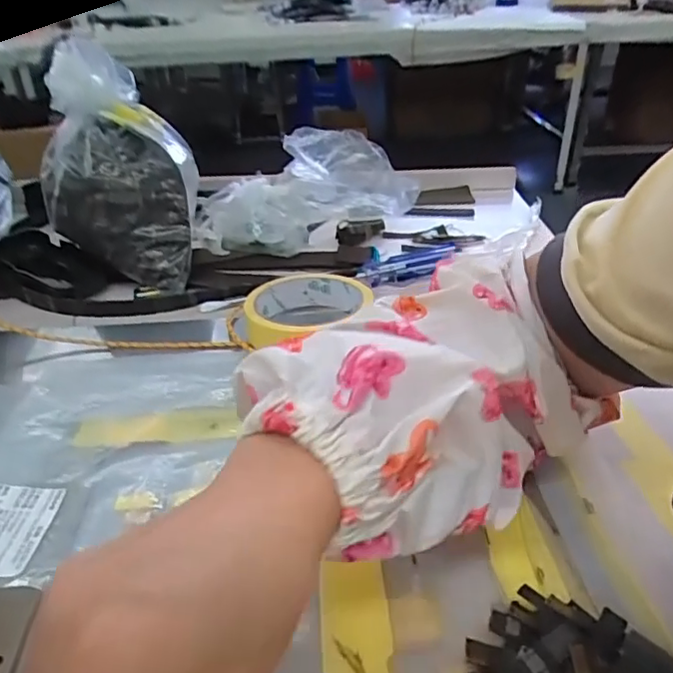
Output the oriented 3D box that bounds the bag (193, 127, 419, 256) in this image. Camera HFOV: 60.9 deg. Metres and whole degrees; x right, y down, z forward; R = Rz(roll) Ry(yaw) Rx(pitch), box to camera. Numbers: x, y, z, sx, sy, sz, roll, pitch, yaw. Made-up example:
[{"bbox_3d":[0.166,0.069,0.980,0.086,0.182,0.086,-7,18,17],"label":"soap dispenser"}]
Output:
[{"bbox_3d":[-0.022,-0.152,0.566,0.233,0.092,0.125,-7,34,-9],"label":"bag"}]

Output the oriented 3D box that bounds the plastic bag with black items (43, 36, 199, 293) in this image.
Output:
[{"bbox_3d":[-0.186,-0.143,0.487,0.124,0.169,0.150,-7,34,-9],"label":"plastic bag with black items"}]

